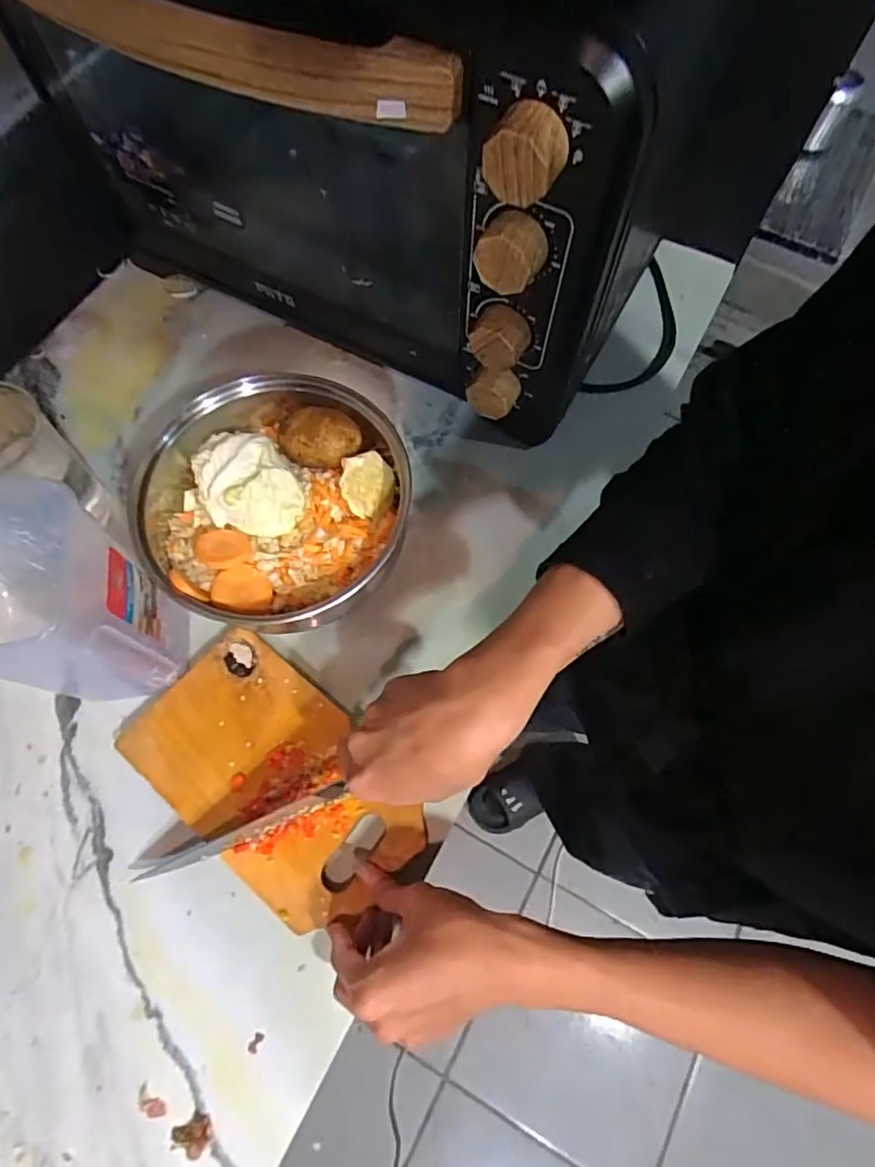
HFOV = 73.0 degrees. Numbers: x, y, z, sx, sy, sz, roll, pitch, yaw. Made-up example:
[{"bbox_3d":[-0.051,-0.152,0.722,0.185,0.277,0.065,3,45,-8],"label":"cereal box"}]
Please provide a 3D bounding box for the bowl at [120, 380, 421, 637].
[{"bbox_3d":[-0.137,-0.064,0.481,0.196,0.098,0.197,0,70,0],"label":"bowl"}]

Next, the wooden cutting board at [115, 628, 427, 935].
[{"bbox_3d":[-0.120,0.142,0.439,0.218,0.014,0.127,38,74,11],"label":"wooden cutting board"}]

